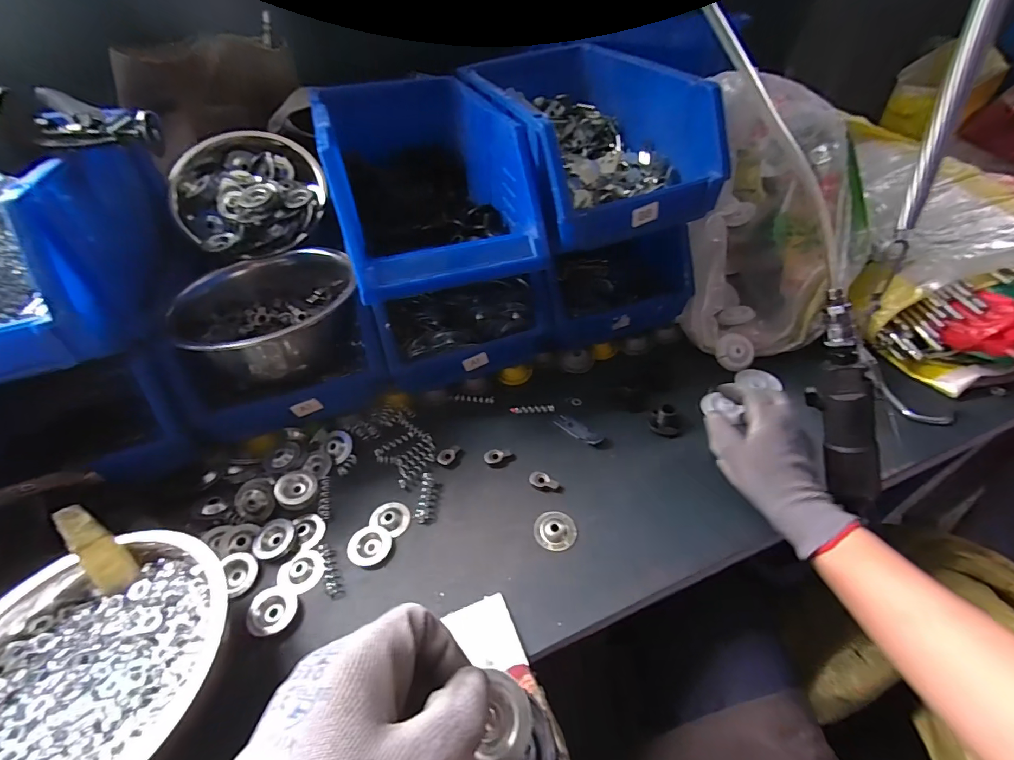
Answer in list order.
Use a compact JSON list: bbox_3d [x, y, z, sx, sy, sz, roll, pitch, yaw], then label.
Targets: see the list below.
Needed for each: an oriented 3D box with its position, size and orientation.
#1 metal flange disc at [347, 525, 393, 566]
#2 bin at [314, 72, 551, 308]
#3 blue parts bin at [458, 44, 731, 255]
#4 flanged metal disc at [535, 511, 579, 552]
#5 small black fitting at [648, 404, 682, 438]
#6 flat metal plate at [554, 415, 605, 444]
[{"bbox_3d":[-0.133,0.160,0.419,0.041,0.007,0.038,-2,44,2],"label":"metal flange disc"},{"bbox_3d":[-0.102,-0.242,0.518,0.195,0.142,0.338,-16,46,-12],"label":"bin"},{"bbox_3d":[0.080,-0.314,0.547,0.195,0.115,0.358,-17,46,-13],"label":"blue parts bin"},{"bbox_3d":[0.047,0.145,0.420,0.040,0.004,0.038,-2,44,2],"label":"flanged metal disc"},{"bbox_3d":[0.183,0.047,0.499,0.036,0.021,0.032,15,48,19],"label":"small black fitting"},{"bbox_3d":[0.084,0.058,0.508,0.060,0.004,0.020,30,54,30],"label":"flat metal plate"}]

